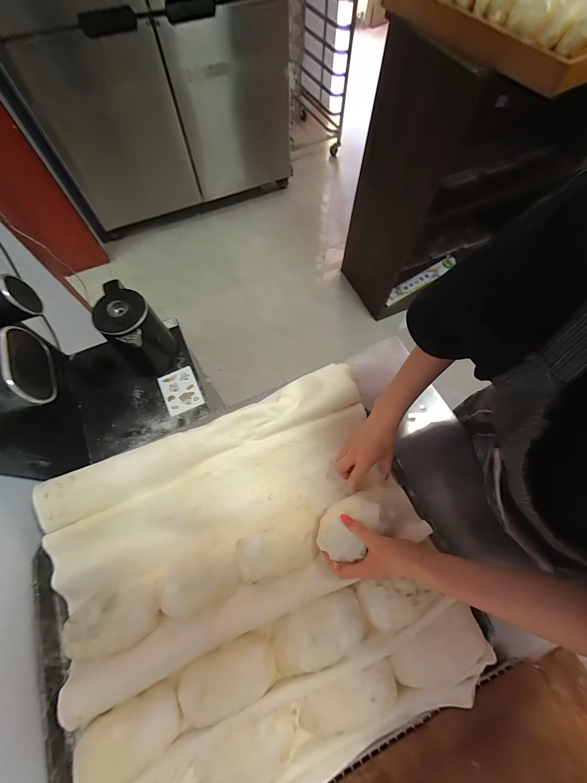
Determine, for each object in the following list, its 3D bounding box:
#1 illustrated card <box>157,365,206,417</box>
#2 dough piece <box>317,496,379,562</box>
[{"bbox_3d":[-0.270,-0.003,0.706,0.083,0.004,0.107,-25,73,-9],"label":"illustrated card"},{"bbox_3d":[0.081,0.198,0.440,0.070,0.031,0.095,30,68,11],"label":"dough piece"}]

